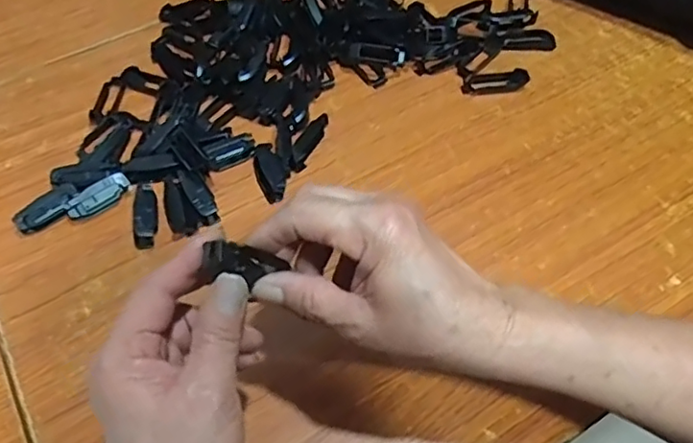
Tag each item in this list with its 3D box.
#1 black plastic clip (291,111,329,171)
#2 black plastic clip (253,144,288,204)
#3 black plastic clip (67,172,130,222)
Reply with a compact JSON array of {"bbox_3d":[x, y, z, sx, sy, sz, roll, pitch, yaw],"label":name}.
[{"bbox_3d":[-0.034,-0.066,0.488,0.016,0.010,0.061,20,60,12],"label":"black plastic clip"},{"bbox_3d":[-0.061,-0.041,0.468,0.023,0.020,0.054,-14,59,-9],"label":"black plastic clip"},{"bbox_3d":[-0.191,-0.019,0.454,0.049,0.015,0.015,-38,65,-21],"label":"black plastic clip"}]

